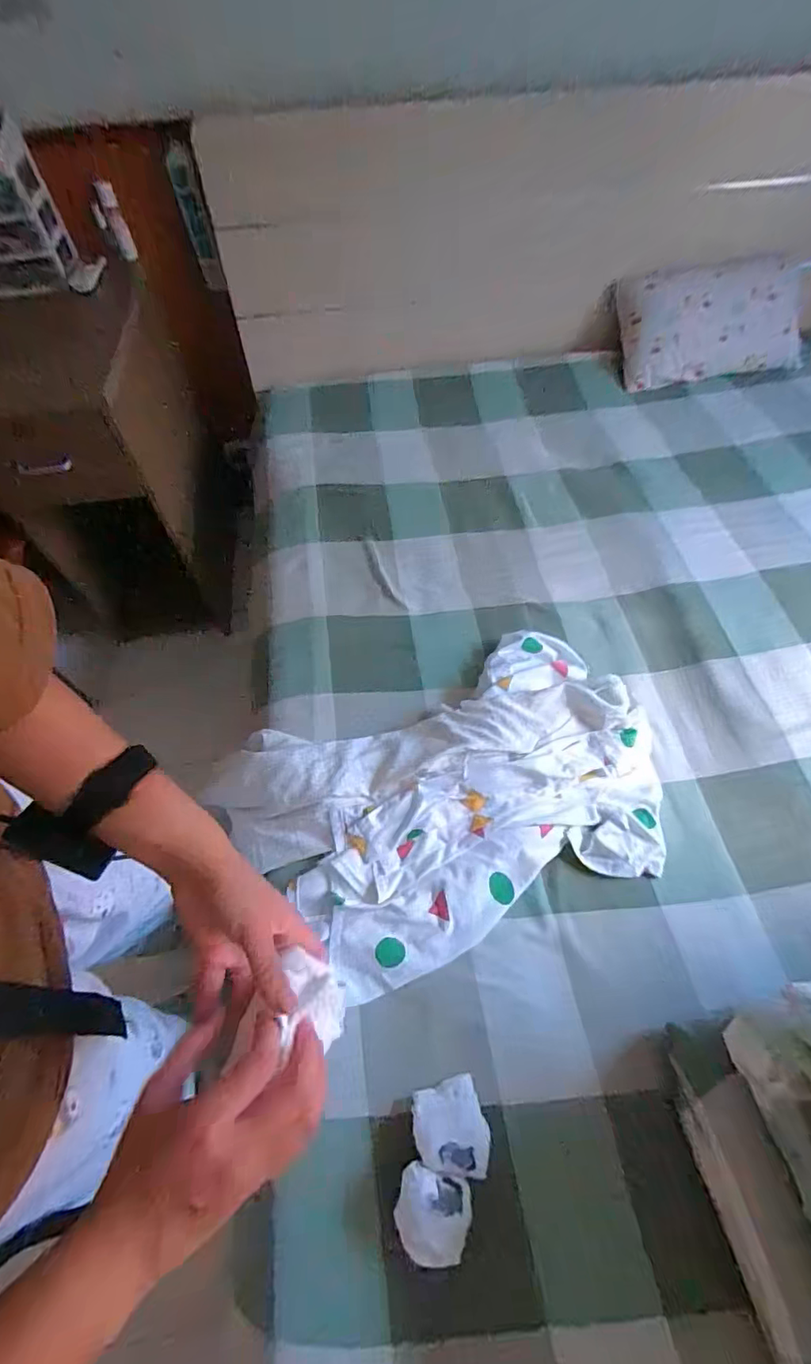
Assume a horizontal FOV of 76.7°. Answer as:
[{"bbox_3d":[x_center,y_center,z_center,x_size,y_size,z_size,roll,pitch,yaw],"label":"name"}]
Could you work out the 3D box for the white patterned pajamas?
[{"bbox_3d":[0.076,0.159,0.766,0.647,0.081,0.411,-20,61,-10],"label":"white patterned pajamas"}]

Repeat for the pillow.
[{"bbox_3d":[0.763,-0.907,1.305,0.414,0.202,0.250,-12,60,-5],"label":"pillow"}]

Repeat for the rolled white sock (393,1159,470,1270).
[{"bbox_3d":[0.026,0.553,0.530,0.071,0.032,0.077,-1,59,1],"label":"rolled white sock"}]

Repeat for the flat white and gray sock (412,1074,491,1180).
[{"bbox_3d":[0.051,0.503,0.574,0.078,0.054,0.082,-15,60,-7],"label":"flat white and gray sock"}]

